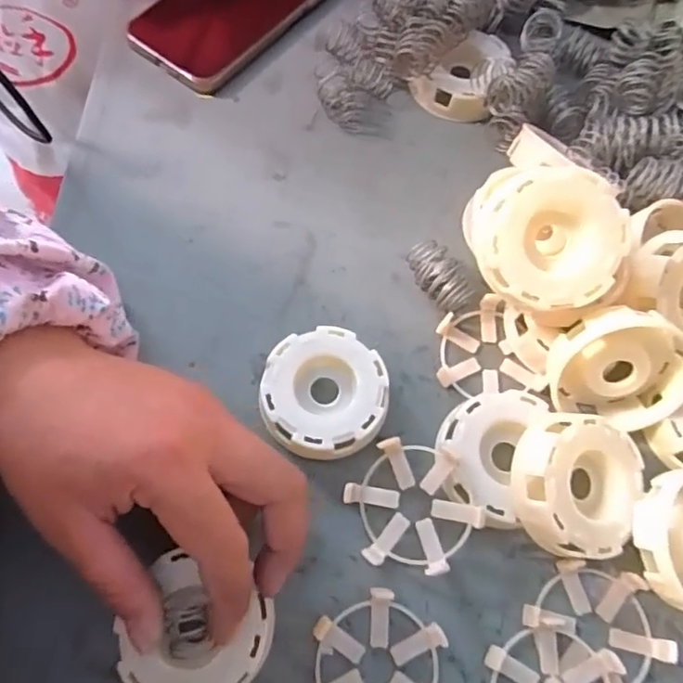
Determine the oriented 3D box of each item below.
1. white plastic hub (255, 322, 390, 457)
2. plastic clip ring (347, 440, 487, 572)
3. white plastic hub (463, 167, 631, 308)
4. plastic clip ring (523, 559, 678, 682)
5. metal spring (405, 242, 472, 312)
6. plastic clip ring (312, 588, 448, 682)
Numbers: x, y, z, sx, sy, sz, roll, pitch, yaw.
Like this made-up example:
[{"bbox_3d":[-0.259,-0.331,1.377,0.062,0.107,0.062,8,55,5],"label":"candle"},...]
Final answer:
[{"bbox_3d":[-0.009,0.028,0.294,0.063,0.023,0.063,1,70,-2],"label":"white plastic hub"},{"bbox_3d":[0.033,0.080,0.271,0.059,0.025,0.059,1,70,-2],"label":"plastic clip ring"},{"bbox_3d":[0.096,-0.048,0.271,0.067,0.034,0.062,20,95,0],"label":"white plastic hub"},{"bbox_3d":[0.118,0.135,0.259,0.058,0.012,0.063,1,70,-2],"label":"plastic clip ring"},{"bbox_3d":[0.055,-0.037,0.322,0.021,0.019,0.040,-38,75,-15],"label":"metal spring"},{"bbox_3d":[0.017,0.146,0.251,0.063,0.012,0.057,-24,72,-10],"label":"plastic clip ring"}]

